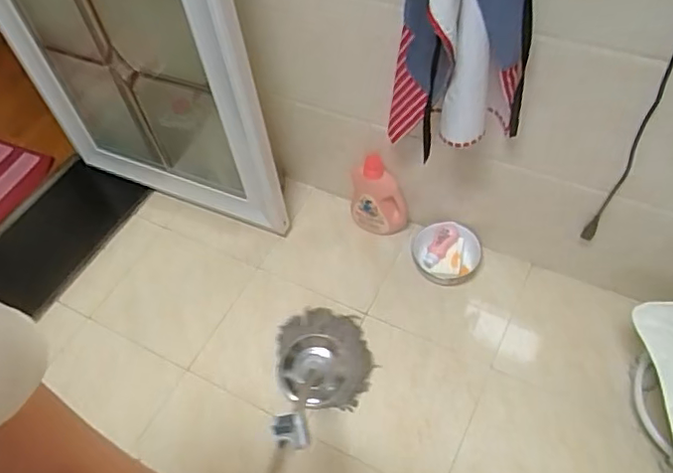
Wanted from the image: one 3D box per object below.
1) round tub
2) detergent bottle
[{"bbox_3d":[0.271,0.042,1.415,0.163,0.052,0.157,-2,55,4],"label":"round tub"},{"bbox_3d":[0.106,-0.095,1.443,0.135,0.239,0.064,26,61,21],"label":"detergent bottle"}]

